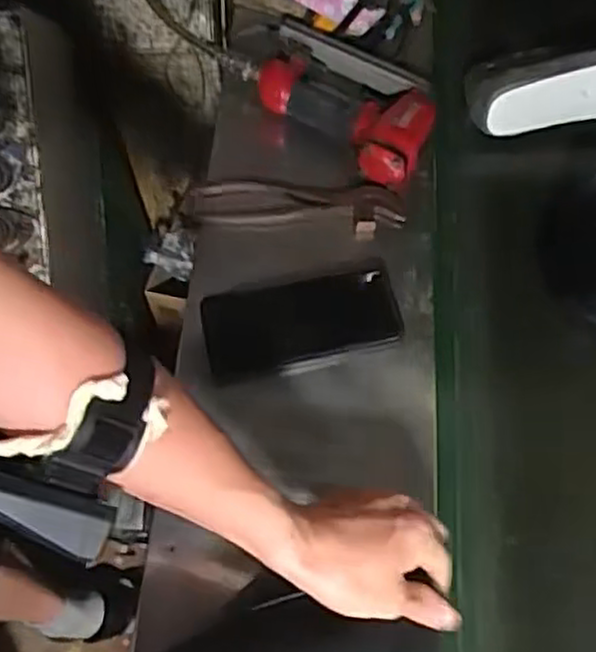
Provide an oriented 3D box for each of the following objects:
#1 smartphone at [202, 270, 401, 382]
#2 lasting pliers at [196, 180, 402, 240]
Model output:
[{"bbox_3d":[0.002,0.000,0.642,0.166,0.012,0.080,-11,71,3],"label":"smartphone"},{"bbox_3d":[0.001,-0.114,0.698,0.195,0.019,0.051,5,65,2],"label":"lasting pliers"}]

